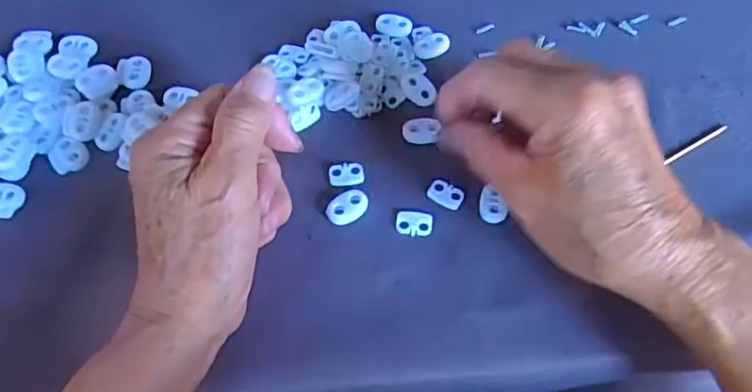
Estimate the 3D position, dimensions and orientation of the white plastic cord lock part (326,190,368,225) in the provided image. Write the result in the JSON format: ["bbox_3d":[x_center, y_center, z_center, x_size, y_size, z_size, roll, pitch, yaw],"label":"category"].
[{"bbox_3d":[-0.015,0.006,0.319,0.023,0.006,0.014,-29,66,-14],"label":"white plastic cord lock part"}]

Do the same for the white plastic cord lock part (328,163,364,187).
[{"bbox_3d":[-0.016,-0.012,0.330,0.019,0.004,0.013,-8,63,-4],"label":"white plastic cord lock part"}]

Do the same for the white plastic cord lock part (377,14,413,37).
[{"bbox_3d":[0.011,-0.106,0.378,0.022,0.006,0.014,11,63,6],"label":"white plastic cord lock part"}]

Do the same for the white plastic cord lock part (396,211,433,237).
[{"bbox_3d":[0.020,0.014,0.316,0.019,0.004,0.014,4,63,2],"label":"white plastic cord lock part"}]

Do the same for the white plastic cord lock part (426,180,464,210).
[{"bbox_3d":[0.037,-0.001,0.323,0.019,0.004,0.013,28,66,13],"label":"white plastic cord lock part"}]

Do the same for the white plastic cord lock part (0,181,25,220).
[{"bbox_3d":[-0.198,0.001,0.322,0.020,0.004,0.021,11,63,5],"label":"white plastic cord lock part"}]

